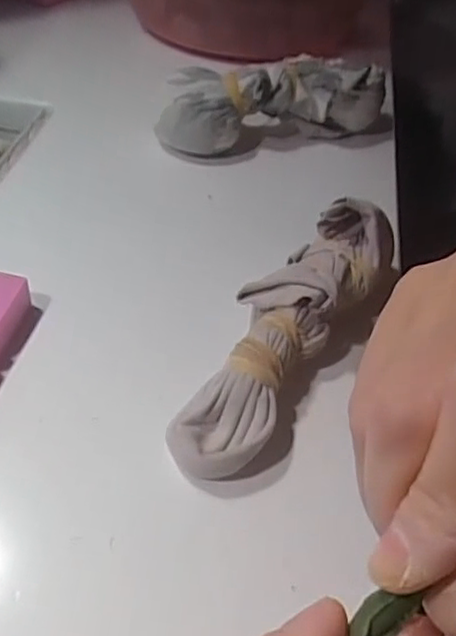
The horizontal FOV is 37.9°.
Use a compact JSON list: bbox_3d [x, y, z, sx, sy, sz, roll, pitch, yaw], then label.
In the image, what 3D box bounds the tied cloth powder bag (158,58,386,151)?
[{"bbox_3d":[0.030,-0.144,0.458,0.154,0.063,0.032,-10,47,-15],"label":"tied cloth powder bag"}]

